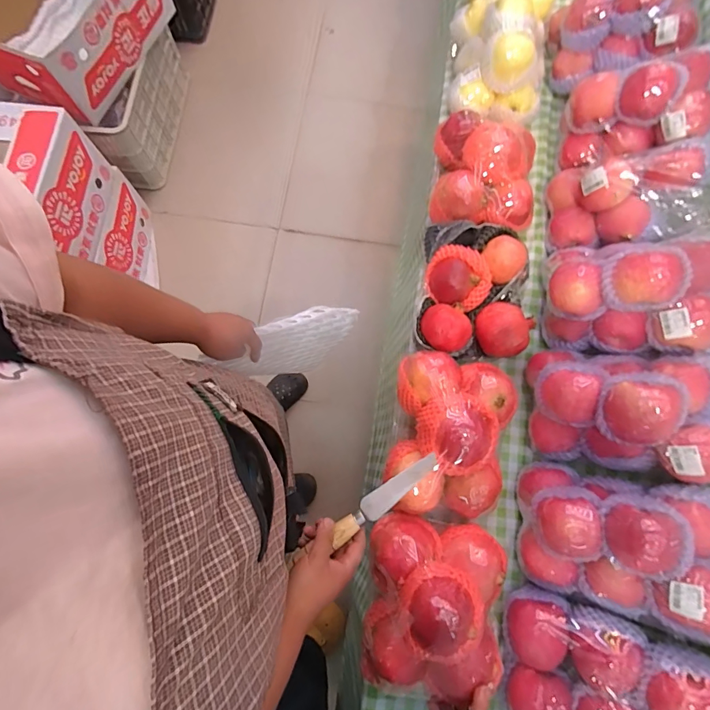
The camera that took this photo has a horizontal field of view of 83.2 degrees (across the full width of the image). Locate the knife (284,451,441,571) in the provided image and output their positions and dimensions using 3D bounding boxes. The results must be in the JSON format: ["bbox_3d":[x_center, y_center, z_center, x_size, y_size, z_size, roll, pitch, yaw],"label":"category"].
[{"bbox_3d":[0.014,0.193,0.492,0.214,0.019,0.028,-34,79,-10],"label":"knife"}]

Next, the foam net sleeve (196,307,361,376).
[{"bbox_3d":[-0.108,-0.014,0.736,0.235,0.184,0.058,-25,78,-7],"label":"foam net sleeve"}]

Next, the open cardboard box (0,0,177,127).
[{"bbox_3d":[-0.826,-0.987,1.175,0.355,0.243,0.565,29,77,5],"label":"open cardboard box"}]

